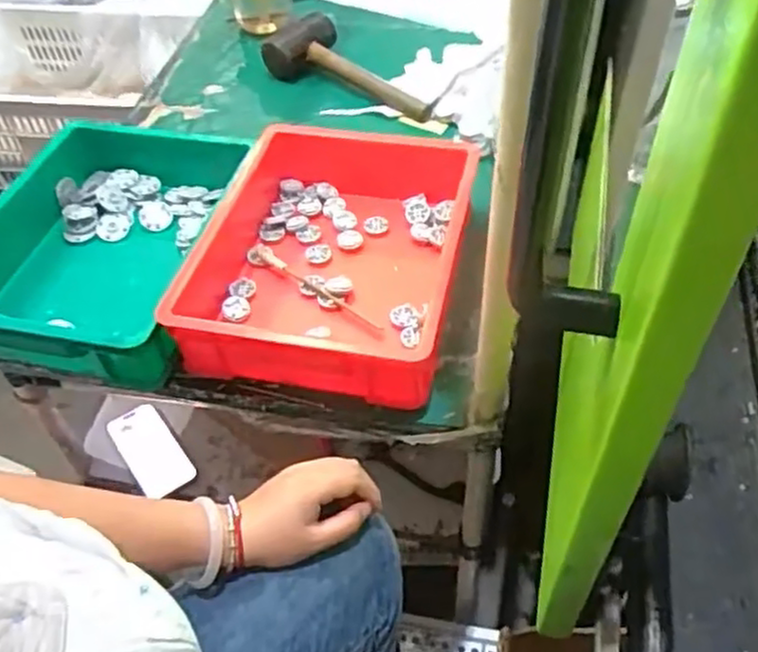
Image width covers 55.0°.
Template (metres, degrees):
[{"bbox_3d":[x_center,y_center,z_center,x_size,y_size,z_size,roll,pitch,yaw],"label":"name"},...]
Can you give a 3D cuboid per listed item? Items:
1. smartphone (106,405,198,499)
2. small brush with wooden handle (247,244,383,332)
[{"bbox_3d":[-0.322,0.178,1.029,0.080,0.004,0.127,-32,92,4],"label":"smartphone"},{"bbox_3d":[-0.079,-0.042,0.813,0.200,0.008,0.027,35,58,29],"label":"small brush with wooden handle"}]

